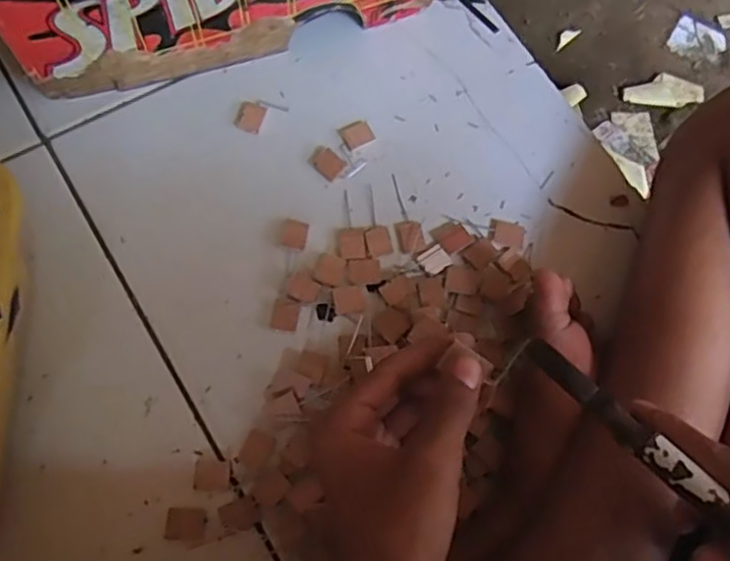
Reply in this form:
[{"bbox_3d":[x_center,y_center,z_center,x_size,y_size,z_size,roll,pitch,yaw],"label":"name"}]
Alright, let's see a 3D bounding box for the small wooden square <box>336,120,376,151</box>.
[{"bbox_3d":[-0.007,-0.121,0.546,0.026,0.004,0.023,-29,78,-12],"label":"small wooden square"}]

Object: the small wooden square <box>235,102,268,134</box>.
[{"bbox_3d":[-0.094,-0.133,0.540,0.022,0.005,0.025,16,73,0],"label":"small wooden square"}]

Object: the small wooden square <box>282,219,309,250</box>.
[{"bbox_3d":[-0.054,-0.036,0.511,0.019,0.005,0.024,9,73,-1],"label":"small wooden square"}]

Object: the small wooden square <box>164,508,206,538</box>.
[{"bbox_3d":[-0.121,0.164,0.445,0.026,0.004,0.019,3,74,-3],"label":"small wooden square"}]

